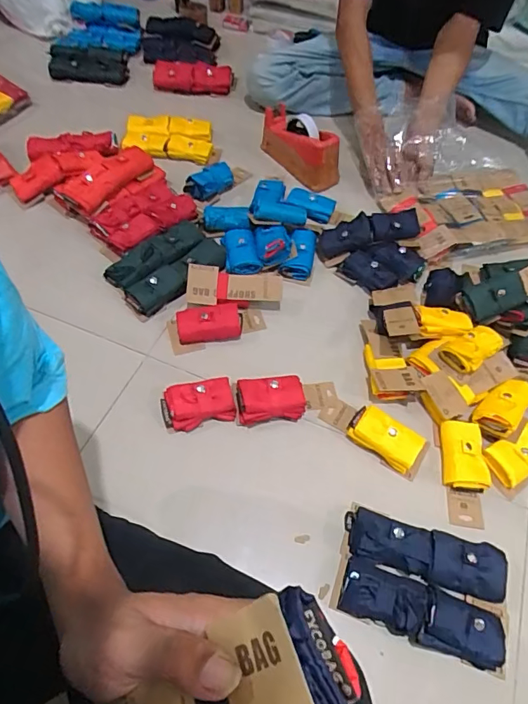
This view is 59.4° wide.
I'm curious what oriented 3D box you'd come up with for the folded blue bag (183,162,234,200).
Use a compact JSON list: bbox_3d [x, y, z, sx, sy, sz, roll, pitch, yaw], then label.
[{"bbox_3d":[-0.113,-0.348,0.958,0.110,0.048,0.050,-34,64,-23],"label":"folded blue bag"}]

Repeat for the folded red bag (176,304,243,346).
[{"bbox_3d":[-0.089,-0.045,0.763,0.108,0.035,0.061,-3,56,-5],"label":"folded red bag"}]

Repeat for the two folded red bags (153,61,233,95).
[{"bbox_3d":[-0.176,-0.674,1.132,0.193,0.060,0.060,3,56,-1],"label":"two folded red bags"}]

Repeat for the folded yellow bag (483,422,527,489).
[{"bbox_3d":[0.374,0.142,0.670,0.101,0.034,0.057,-28,62,-20],"label":"folded yellow bag"}]

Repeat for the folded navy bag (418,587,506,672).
[{"bbox_3d":[0.230,0.320,0.536,0.096,0.036,0.060,16,57,8],"label":"folded navy bag"}]

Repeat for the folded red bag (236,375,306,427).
[{"bbox_3d":[0.009,0.071,0.694,0.097,0.029,0.064,-4,56,-6],"label":"folded red bag"}]

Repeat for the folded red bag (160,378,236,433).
[{"bbox_3d":[-0.096,0.077,0.678,0.102,0.034,0.061,-13,58,-11],"label":"folded red bag"}]

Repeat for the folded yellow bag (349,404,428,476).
[{"bbox_3d":[0.175,0.123,0.669,0.100,0.028,0.055,33,61,18],"label":"folded yellow bag"}]

